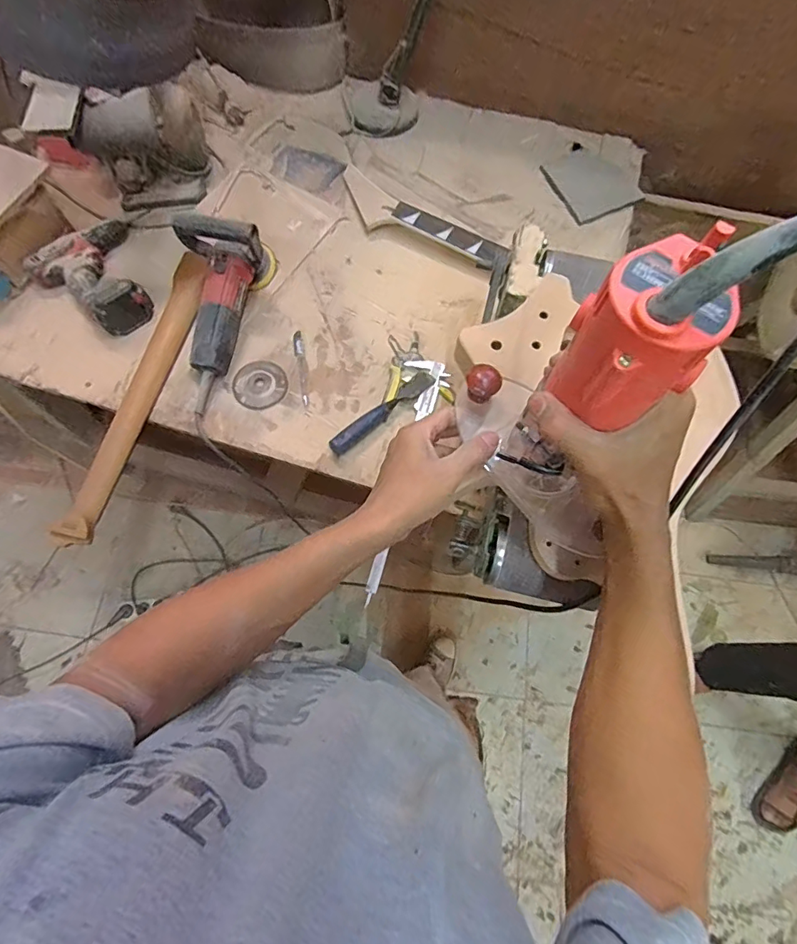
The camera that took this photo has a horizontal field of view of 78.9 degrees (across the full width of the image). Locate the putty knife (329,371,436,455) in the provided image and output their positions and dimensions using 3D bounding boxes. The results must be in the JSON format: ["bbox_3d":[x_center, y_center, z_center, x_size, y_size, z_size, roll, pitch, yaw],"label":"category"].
[{"bbox_3d":[-0.026,-0.097,0.777,0.202,0.032,0.032,-38,76,-14],"label":"putty knife"}]

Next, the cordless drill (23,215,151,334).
[{"bbox_3d":[-0.506,-0.336,0.823,0.180,0.064,0.205,-40,77,-15],"label":"cordless drill"}]

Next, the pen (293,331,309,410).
[{"bbox_3d":[-0.167,-0.177,0.823,0.015,0.011,0.145,-8,71,-5],"label":"pen"}]

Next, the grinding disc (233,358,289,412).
[{"bbox_3d":[-0.229,-0.145,0.803,0.084,0.004,0.090,-27,74,-11],"label":"grinding disc"}]

